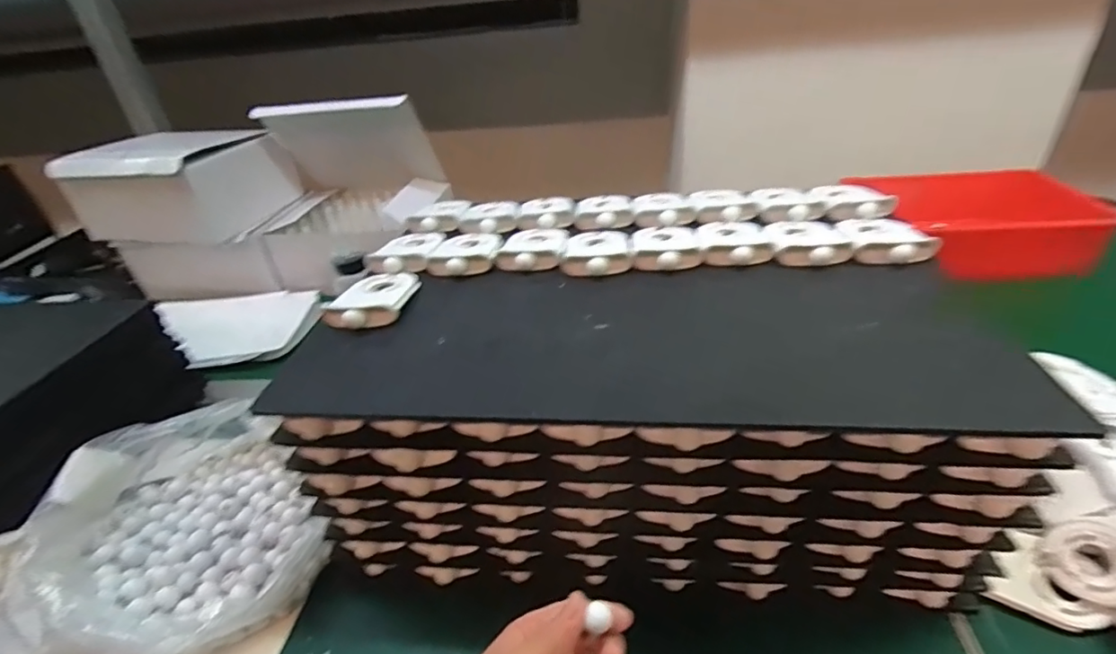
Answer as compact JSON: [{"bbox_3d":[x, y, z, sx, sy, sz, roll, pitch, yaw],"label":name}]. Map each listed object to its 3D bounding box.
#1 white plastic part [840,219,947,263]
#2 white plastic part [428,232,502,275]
[{"bbox_3d":[0.277,-0.079,0.456,0.062,0.017,0.086,2,34,13],"label":"white plastic part"},{"bbox_3d":[-0.085,-0.072,0.501,0.061,0.015,0.082,-3,33,4],"label":"white plastic part"}]

